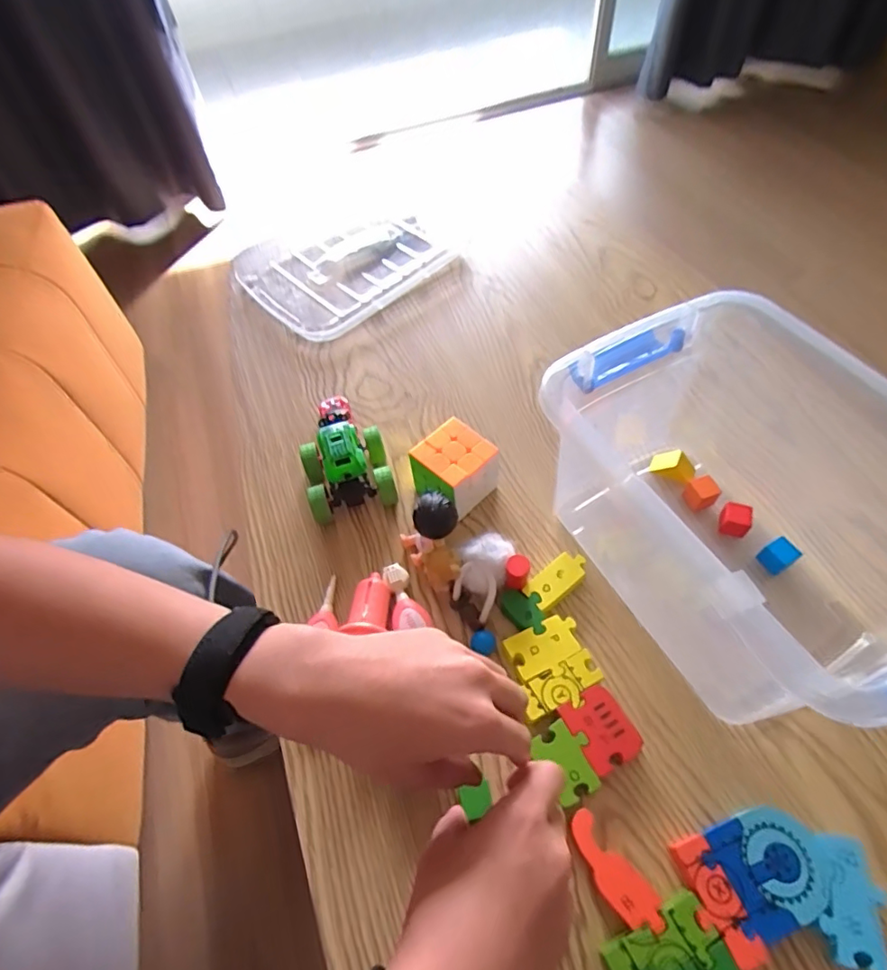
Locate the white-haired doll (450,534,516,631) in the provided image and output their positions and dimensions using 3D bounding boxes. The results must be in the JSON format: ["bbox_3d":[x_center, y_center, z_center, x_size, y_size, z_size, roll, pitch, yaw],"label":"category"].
[{"bbox_3d":[0.029,0.075,0.426,0.037,0.027,0.070,21,97,17],"label":"white-haired doll"}]

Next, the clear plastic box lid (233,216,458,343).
[{"bbox_3d":[-0.129,-0.294,0.713,0.253,0.025,0.214,-38,62,-20],"label":"clear plastic box lid"}]

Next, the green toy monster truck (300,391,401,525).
[{"bbox_3d":[-0.090,-0.023,0.489,0.077,0.075,0.086,-15,56,-6],"label":"green toy monster truck"}]

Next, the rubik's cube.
[{"bbox_3d":[0.010,-0.013,0.482,0.059,0.056,0.059,33,64,23],"label":"rubik's cube"}]

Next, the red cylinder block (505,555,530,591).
[{"bbox_3d":[0.058,0.069,0.427,0.017,0.025,0.019,4,56,7],"label":"red cylinder block"}]

